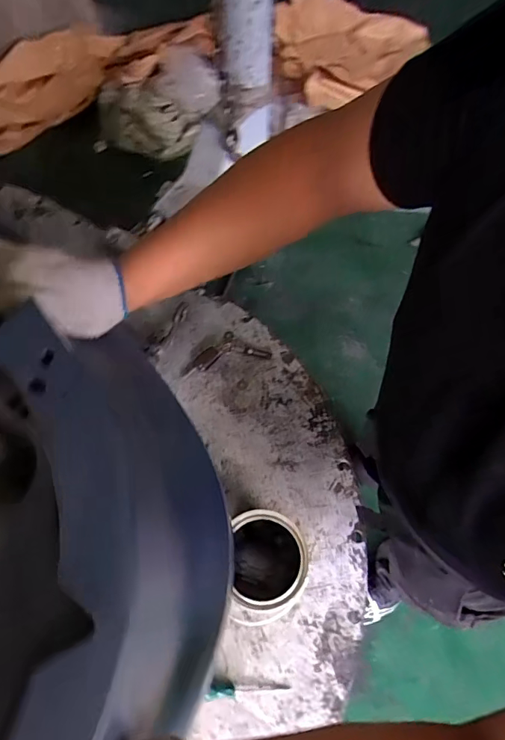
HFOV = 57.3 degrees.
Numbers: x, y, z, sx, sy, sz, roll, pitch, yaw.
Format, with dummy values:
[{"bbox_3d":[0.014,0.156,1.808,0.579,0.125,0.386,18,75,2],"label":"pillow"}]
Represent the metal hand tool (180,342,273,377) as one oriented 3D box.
[{"bbox_3d":[-0.068,-0.039,1.123,0.213,0.013,0.061,-12,65,-5],"label":"metal hand tool"}]

